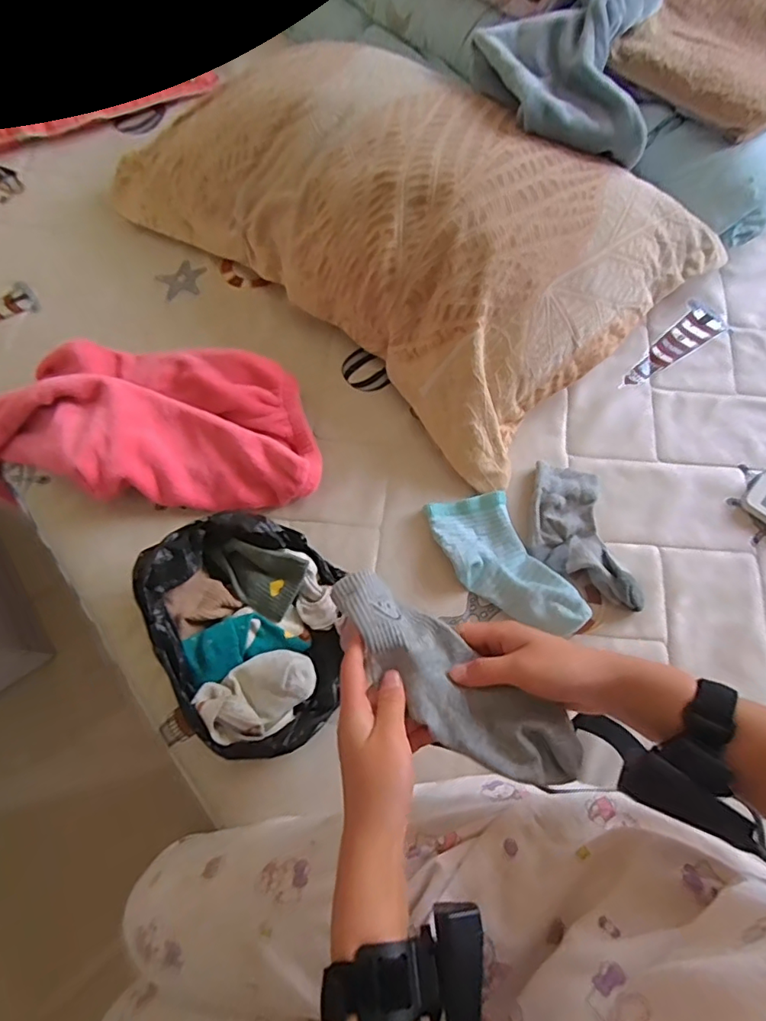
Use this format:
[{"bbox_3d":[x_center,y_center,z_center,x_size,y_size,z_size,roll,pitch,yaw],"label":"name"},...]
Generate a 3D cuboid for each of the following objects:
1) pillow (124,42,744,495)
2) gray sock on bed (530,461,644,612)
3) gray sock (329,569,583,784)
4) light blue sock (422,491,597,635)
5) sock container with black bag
[{"bbox_3d":[0.004,-0.393,0.677,0.712,0.157,0.422,37,73,14],"label":"pillow"},{"bbox_3d":[0.211,0.025,0.578,0.087,0.033,0.170,-7,69,-3],"label":"gray sock on bed"},{"bbox_3d":[0.046,0.127,0.397,0.213,0.029,0.067,38,74,15],"label":"gray sock"},{"bbox_3d":[0.128,0.056,0.561,0.090,0.040,0.183,-28,71,-10],"label":"light blue sock"},{"bbox_3d":[-0.123,0.114,0.510,0.162,0.090,0.216,-24,70,-9],"label":"sock container with black bag"}]

